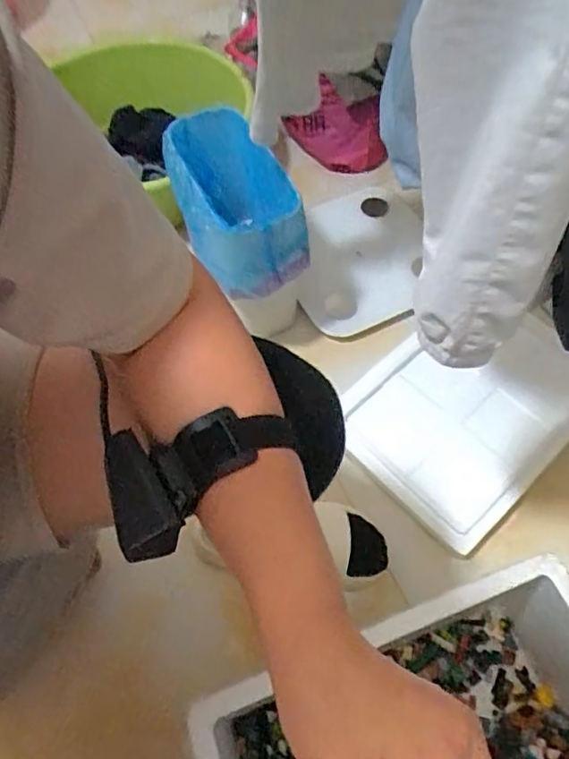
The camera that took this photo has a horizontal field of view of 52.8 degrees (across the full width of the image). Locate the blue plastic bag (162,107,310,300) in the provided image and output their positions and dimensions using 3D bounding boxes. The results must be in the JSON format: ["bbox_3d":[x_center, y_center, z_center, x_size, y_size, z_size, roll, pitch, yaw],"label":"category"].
[{"bbox_3d":[-0.075,-0.273,0.872,0.148,0.131,0.286,-25,62,-13],"label":"blue plastic bag"}]

